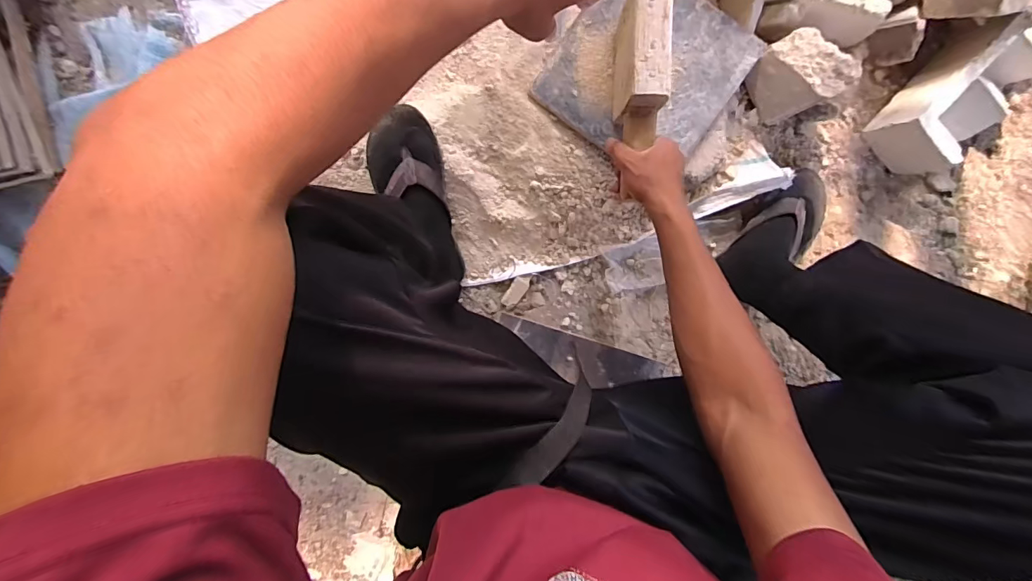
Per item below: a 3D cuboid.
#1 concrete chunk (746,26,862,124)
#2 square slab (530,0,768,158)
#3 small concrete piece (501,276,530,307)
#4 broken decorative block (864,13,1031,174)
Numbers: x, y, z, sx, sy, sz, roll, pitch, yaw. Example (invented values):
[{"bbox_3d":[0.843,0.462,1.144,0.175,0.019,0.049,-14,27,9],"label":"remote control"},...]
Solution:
[{"bbox_3d":[0.411,-0.317,0.641,0.103,0.074,0.102,-30,98,3],"label":"concrete chunk"},{"bbox_3d":[0.188,-0.313,0.627,0.244,0.020,0.241,34,96,-6],"label":"square slab"},{"bbox_3d":[0.000,0.002,0.722,0.026,0.011,0.057,31,96,-5],"label":"small concrete piece"},{"bbox_3d":[0.683,-0.288,0.660,0.131,0.090,0.223,41,95,-6],"label":"broken decorative block"}]

